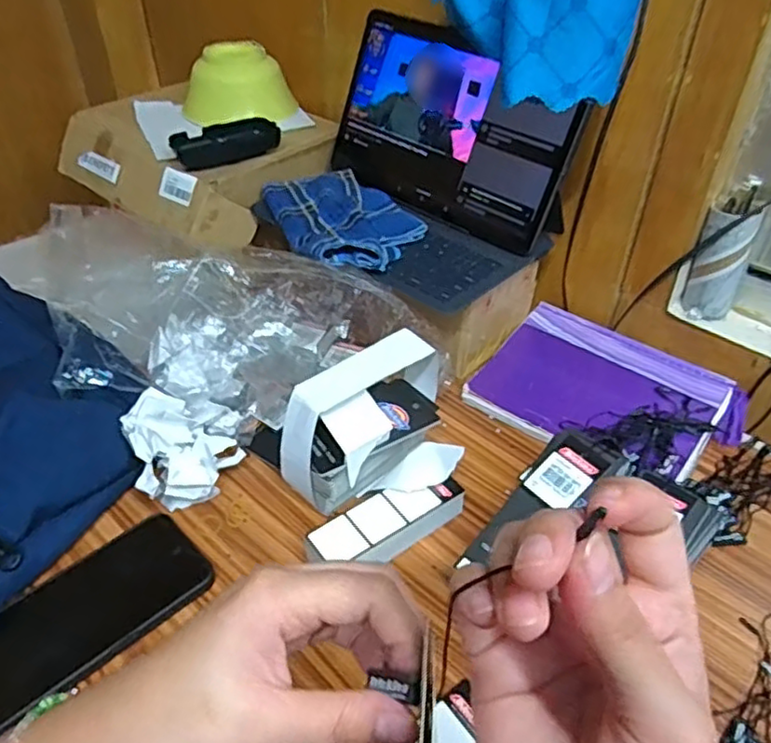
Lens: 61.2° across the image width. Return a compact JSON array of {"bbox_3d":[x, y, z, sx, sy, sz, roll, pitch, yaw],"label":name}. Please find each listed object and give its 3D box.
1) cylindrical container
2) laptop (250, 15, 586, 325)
[{"bbox_3d":[0.298,-0.097,0.579,0.045,0.097,0.036,22,45,22],"label":"cylindrical container"},{"bbox_3d":[0.024,-0.211,0.618,0.183,0.151,0.269,-29,49,-30],"label":"laptop"}]

